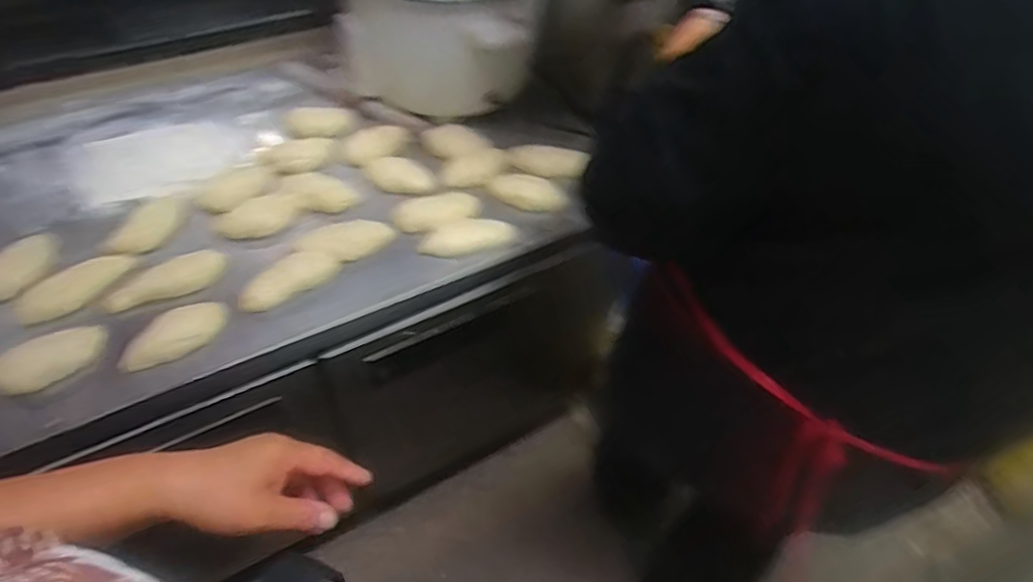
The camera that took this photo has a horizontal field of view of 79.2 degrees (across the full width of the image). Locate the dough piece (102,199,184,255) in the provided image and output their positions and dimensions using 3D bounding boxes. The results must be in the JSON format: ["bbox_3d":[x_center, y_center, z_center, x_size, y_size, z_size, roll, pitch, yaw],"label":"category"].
[{"bbox_3d":[-0.507,-0.085,0.858,0.065,0.023,0.118,25,54,14],"label":"dough piece"}]

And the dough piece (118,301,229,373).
[{"bbox_3d":[-0.412,0.051,0.751,0.128,0.026,0.051,-33,61,-27],"label":"dough piece"}]

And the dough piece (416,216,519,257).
[{"bbox_3d":[-0.071,-0.080,0.905,0.142,0.027,0.045,-12,54,-14],"label":"dough piece"}]

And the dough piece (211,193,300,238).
[{"bbox_3d":[-0.377,-0.105,0.901,0.117,0.032,0.053,-16,53,0],"label":"dough piece"}]

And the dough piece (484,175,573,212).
[{"bbox_3d":[0.018,-0.150,0.956,0.121,0.028,0.062,-2,52,-7],"label":"dough piece"}]

